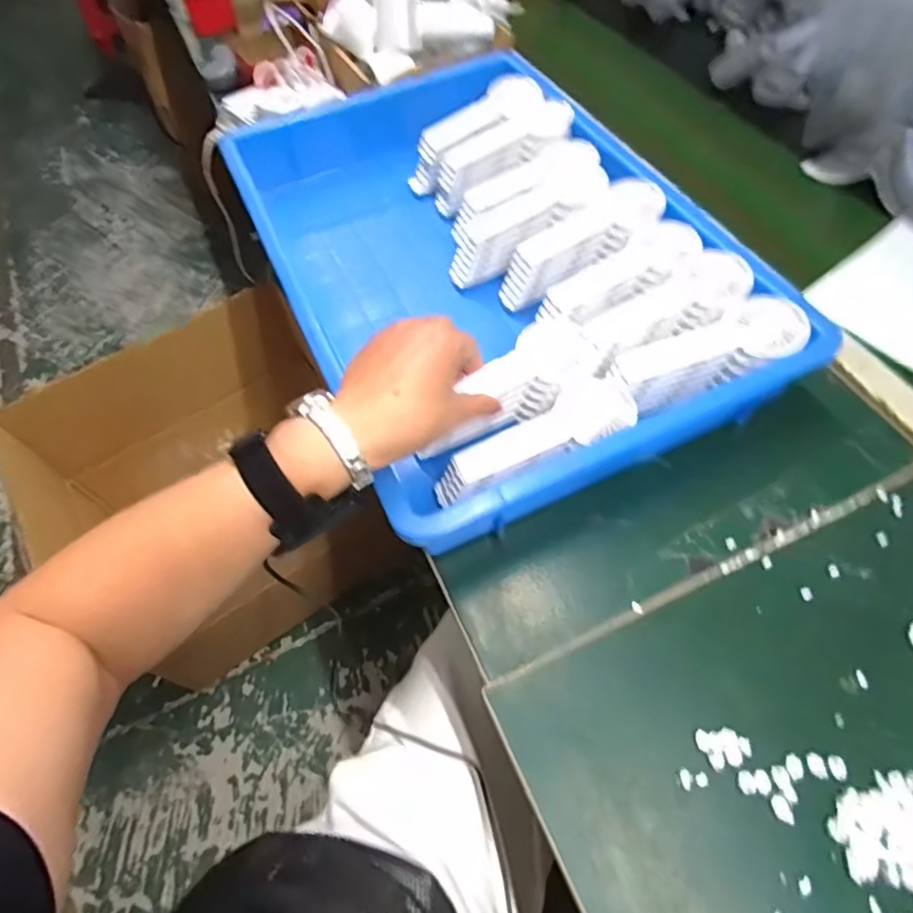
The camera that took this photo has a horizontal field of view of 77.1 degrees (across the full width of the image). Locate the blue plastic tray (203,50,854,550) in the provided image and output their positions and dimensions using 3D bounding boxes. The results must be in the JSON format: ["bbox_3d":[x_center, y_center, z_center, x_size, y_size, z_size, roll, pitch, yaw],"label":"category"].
[{"bbox_3d":[0.012,-0.211,0.564,0.366,0.081,0.587,-23,60,-12],"label":"blue plastic tray"}]

